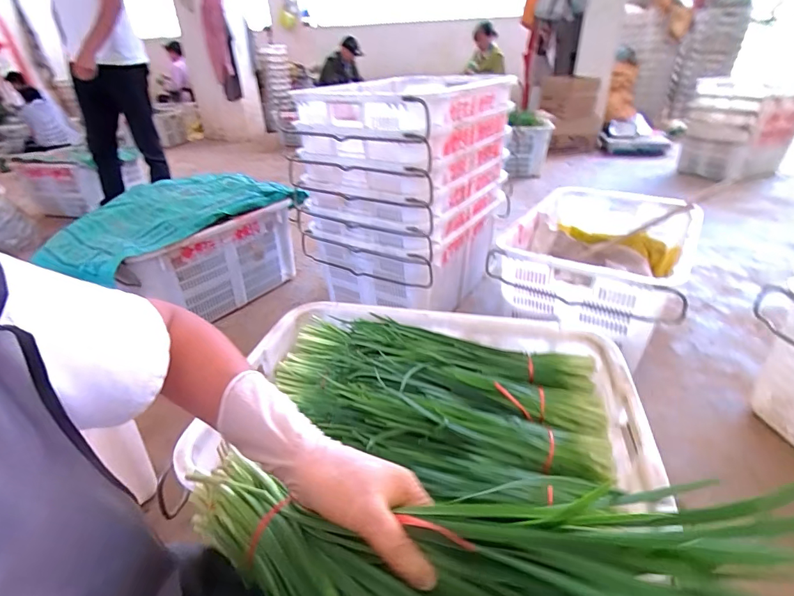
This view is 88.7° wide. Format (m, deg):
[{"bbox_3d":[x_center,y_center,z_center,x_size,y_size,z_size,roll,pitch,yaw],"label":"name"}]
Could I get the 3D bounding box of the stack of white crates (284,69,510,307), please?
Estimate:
[{"bbox_3d":[0.028,-0.345,1.316,0.494,0.600,0.557,12,34,23],"label":"stack of white crates"}]

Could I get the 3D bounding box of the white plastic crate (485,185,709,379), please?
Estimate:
[{"bbox_3d":[0.637,-0.118,1.306,0.466,0.289,0.614,17,37,30],"label":"white plastic crate"}]

